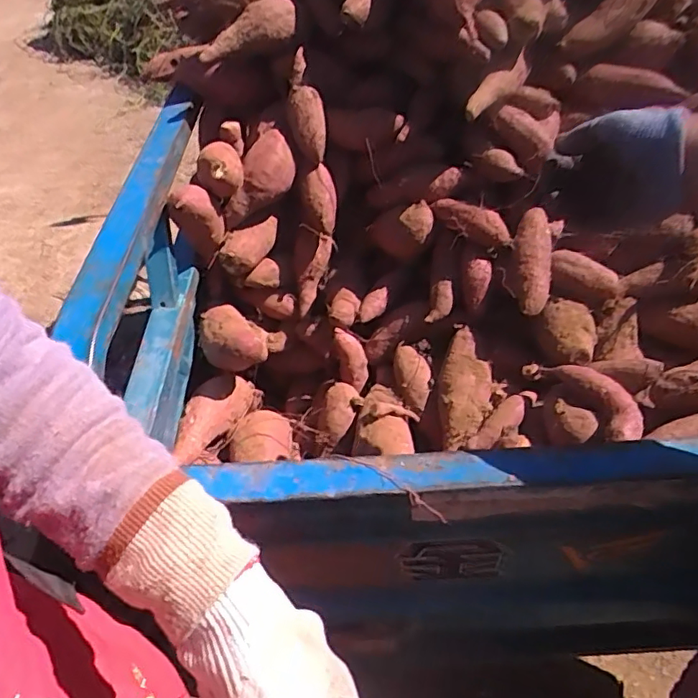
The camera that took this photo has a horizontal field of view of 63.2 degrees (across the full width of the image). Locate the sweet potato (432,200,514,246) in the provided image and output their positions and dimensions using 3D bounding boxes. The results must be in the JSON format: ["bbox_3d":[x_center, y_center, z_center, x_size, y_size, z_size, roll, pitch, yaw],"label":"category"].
[{"bbox_3d":[0.147,-0.154,0.684,0.101,0.036,0.034,27,47,9],"label":"sweet potato"}]

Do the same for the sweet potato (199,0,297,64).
[{"bbox_3d":[-0.126,-0.392,0.705,0.127,0.043,0.040,-29,44,1],"label":"sweet potato"}]

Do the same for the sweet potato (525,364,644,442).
[{"bbox_3d":[0.253,0.047,0.601,0.051,0.033,0.139,-20,48,-14],"label":"sweet potato"}]

